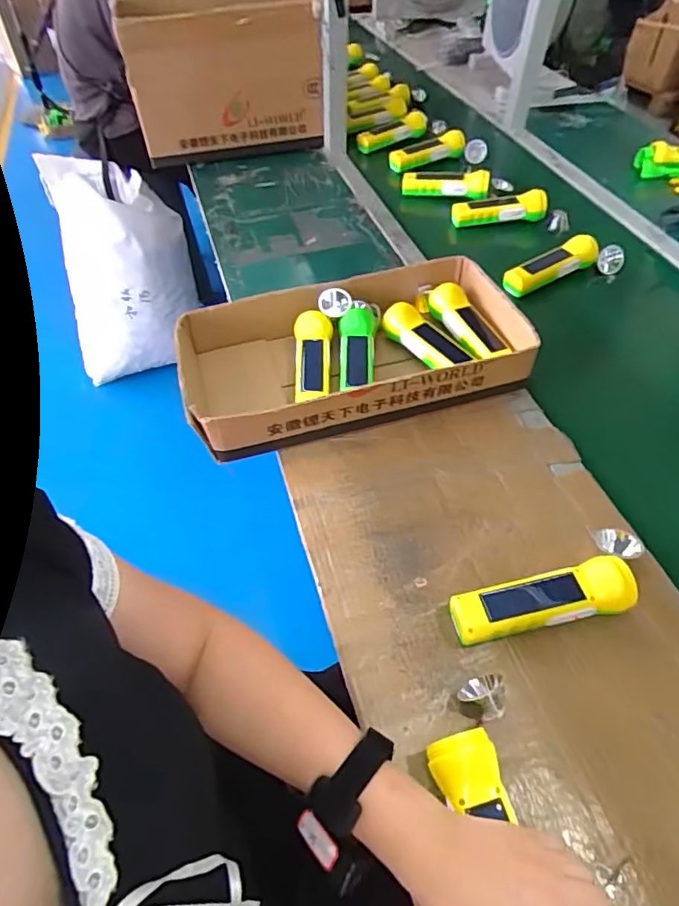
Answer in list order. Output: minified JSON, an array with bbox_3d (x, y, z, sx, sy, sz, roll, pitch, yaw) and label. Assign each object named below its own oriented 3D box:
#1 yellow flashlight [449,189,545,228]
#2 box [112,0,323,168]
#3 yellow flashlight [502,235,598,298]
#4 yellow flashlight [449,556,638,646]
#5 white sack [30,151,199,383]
[{"bbox_3d":[0.290,-0.451,0.986,0.179,0.042,0.055,-11,51,-7],"label":"yellow flashlight"},{"bbox_3d":[-0.234,-0.774,1.109,0.373,0.257,0.169,-11,51,-7],"label":"box"},{"bbox_3d":[0.336,-0.298,0.866,0.170,0.052,0.049,-27,55,-19],"label":"yellow flashlight"},{"bbox_3d":[0.189,0.138,0.506,0.170,0.043,0.051,-8,51,-5],"label":"yellow flashlight"},{"bbox_3d":[-0.649,-0.558,1.627,0.375,0.641,0.157,-5,19,10],"label":"white sack"}]

